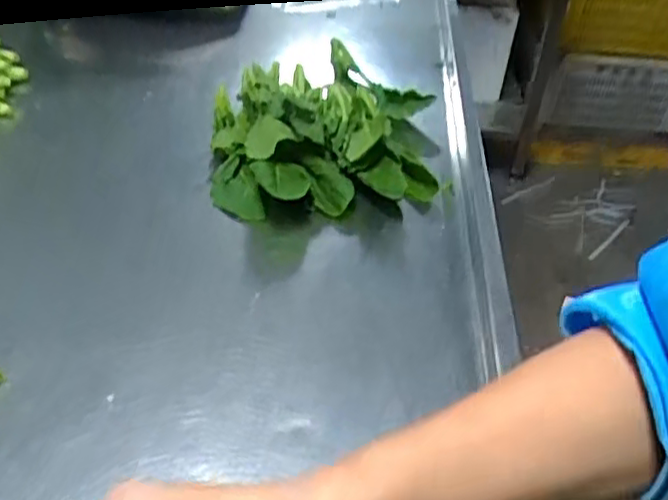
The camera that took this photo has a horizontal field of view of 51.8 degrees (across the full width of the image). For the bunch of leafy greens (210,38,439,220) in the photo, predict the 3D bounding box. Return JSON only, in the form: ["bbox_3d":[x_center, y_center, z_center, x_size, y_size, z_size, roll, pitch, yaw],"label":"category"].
[{"bbox_3d":[-0.013,-0.175,0.929,0.287,0.083,0.371,-1,42,-4],"label":"bunch of leafy greens"}]

